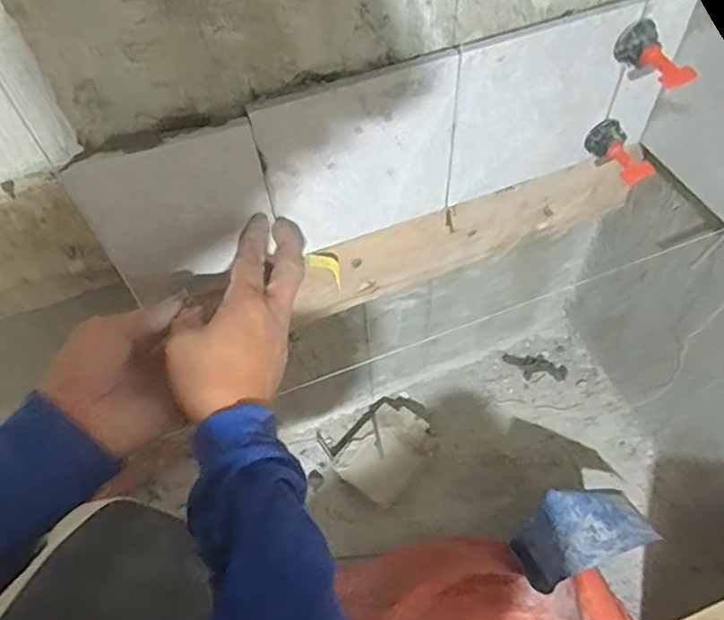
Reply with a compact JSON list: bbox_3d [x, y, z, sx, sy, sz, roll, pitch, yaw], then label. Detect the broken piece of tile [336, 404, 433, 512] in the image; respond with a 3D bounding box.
[{"bbox_3d":[0.036,0.182,0.778,0.102,0.042,0.135,34,64,23],"label":"broken piece of tile"}]

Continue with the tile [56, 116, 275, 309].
[{"bbox_3d":[-0.124,-0.065,0.417,0.118,0.125,0.009,-19,57,-9],"label":"tile"}]

